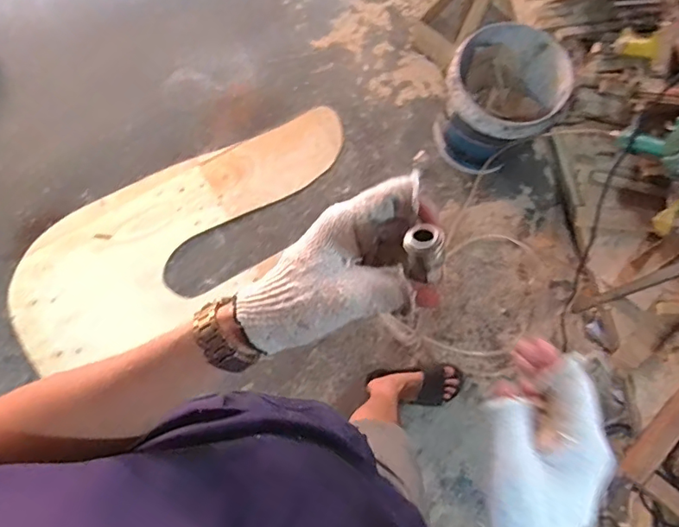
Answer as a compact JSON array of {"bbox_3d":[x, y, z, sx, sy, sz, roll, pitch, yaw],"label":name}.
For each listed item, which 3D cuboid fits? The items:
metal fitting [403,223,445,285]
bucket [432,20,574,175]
[{"bbox_3d":[0.055,-0.006,0.321,0.021,0.034,0.020,4,40,11],"label":"metal fitting"},{"bbox_3d":[0.426,-0.433,1.400,0.281,0.296,0.294,0,77,-1],"label":"bucket"}]

